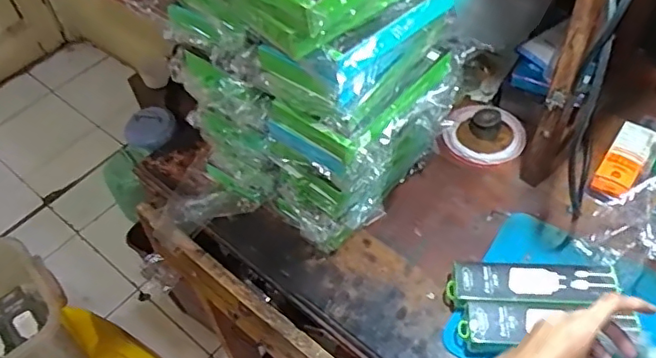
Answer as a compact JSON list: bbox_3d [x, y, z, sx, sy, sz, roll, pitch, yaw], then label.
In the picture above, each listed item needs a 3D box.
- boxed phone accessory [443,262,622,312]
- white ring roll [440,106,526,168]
[{"bbox_3d":[0.205,0.109,0.572,0.163,0.022,0.051,-2,51,7],"label":"boxed phone accessory"},{"bbox_3d":[0.202,-0.057,0.727,0.096,0.024,0.086,23,56,22],"label":"white ring roll"}]

